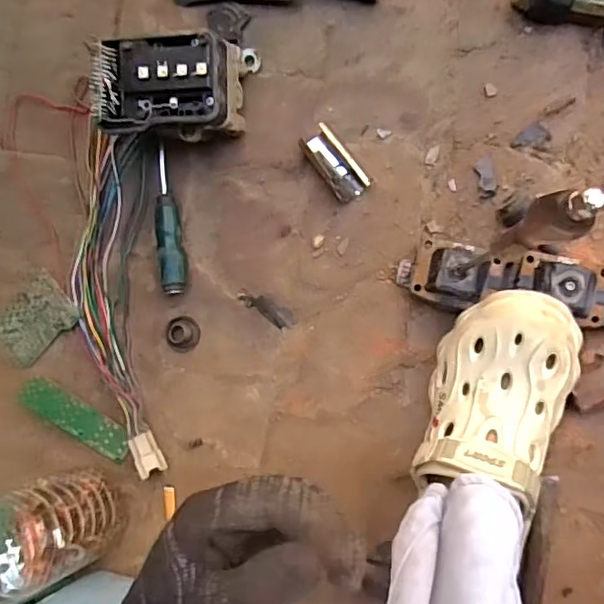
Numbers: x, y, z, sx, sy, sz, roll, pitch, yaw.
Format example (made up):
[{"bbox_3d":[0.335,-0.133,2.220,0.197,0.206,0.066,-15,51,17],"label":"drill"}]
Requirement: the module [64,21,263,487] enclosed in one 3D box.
[{"bbox_3d":[-0.177,-0.060,0.586,0.164,0.090,0.434,14,93,11],"label":"module"}]

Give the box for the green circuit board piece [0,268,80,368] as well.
[{"bbox_3d":[-0.293,0.019,0.650,0.096,0.005,0.071,-42,81,9],"label":"green circuit board piece"}]

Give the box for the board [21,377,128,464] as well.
[{"bbox_3d":[-0.238,0.125,0.633,0.125,0.009,0.036,35,93,-5],"label":"board"}]

